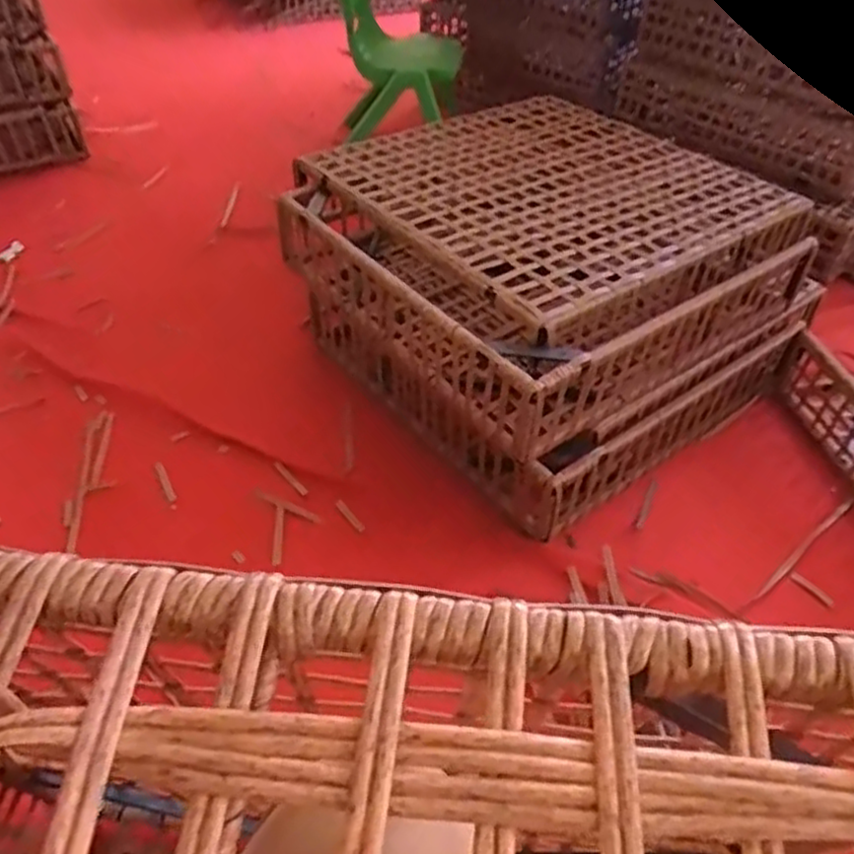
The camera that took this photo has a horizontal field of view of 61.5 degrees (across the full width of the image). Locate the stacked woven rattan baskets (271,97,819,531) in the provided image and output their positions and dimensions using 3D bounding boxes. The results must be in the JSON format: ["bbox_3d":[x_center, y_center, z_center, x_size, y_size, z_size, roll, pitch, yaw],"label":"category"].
[{"bbox_3d":[0.210,-0.263,1.281,0.708,0.311,0.685,-27,50,-28],"label":"stacked woven rattan baskets"}]

